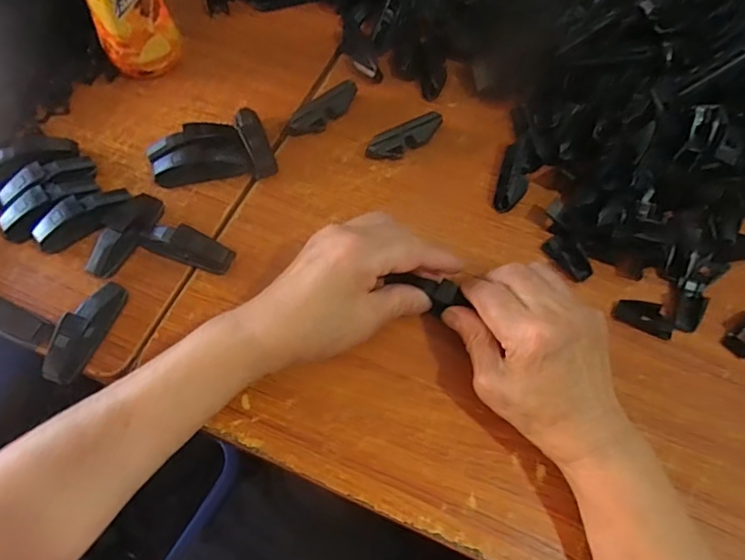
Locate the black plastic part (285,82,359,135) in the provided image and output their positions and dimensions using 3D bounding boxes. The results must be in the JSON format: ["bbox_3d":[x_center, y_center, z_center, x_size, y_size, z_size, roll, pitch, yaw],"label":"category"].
[{"bbox_3d":[-0.042,-0.146,0.443,0.019,0.019,0.077,36,67,14],"label":"black plastic part"}]

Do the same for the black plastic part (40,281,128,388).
[{"bbox_3d":[-0.195,0.035,0.347,0.020,0.029,0.073,19,64,6],"label":"black plastic part"}]

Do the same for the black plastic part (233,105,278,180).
[{"bbox_3d":[-0.096,-0.115,0.418,0.023,0.025,0.065,-17,66,-11],"label":"black plastic part"}]

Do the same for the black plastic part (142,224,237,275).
[{"bbox_3d":[-0.133,-0.022,0.375,0.062,0.026,0.021,19,64,6],"label":"black plastic part"}]

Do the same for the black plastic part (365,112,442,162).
[{"bbox_3d":[0.028,-0.120,0.431,0.068,0.019,0.019,-32,69,-17],"label":"black plastic part"}]

